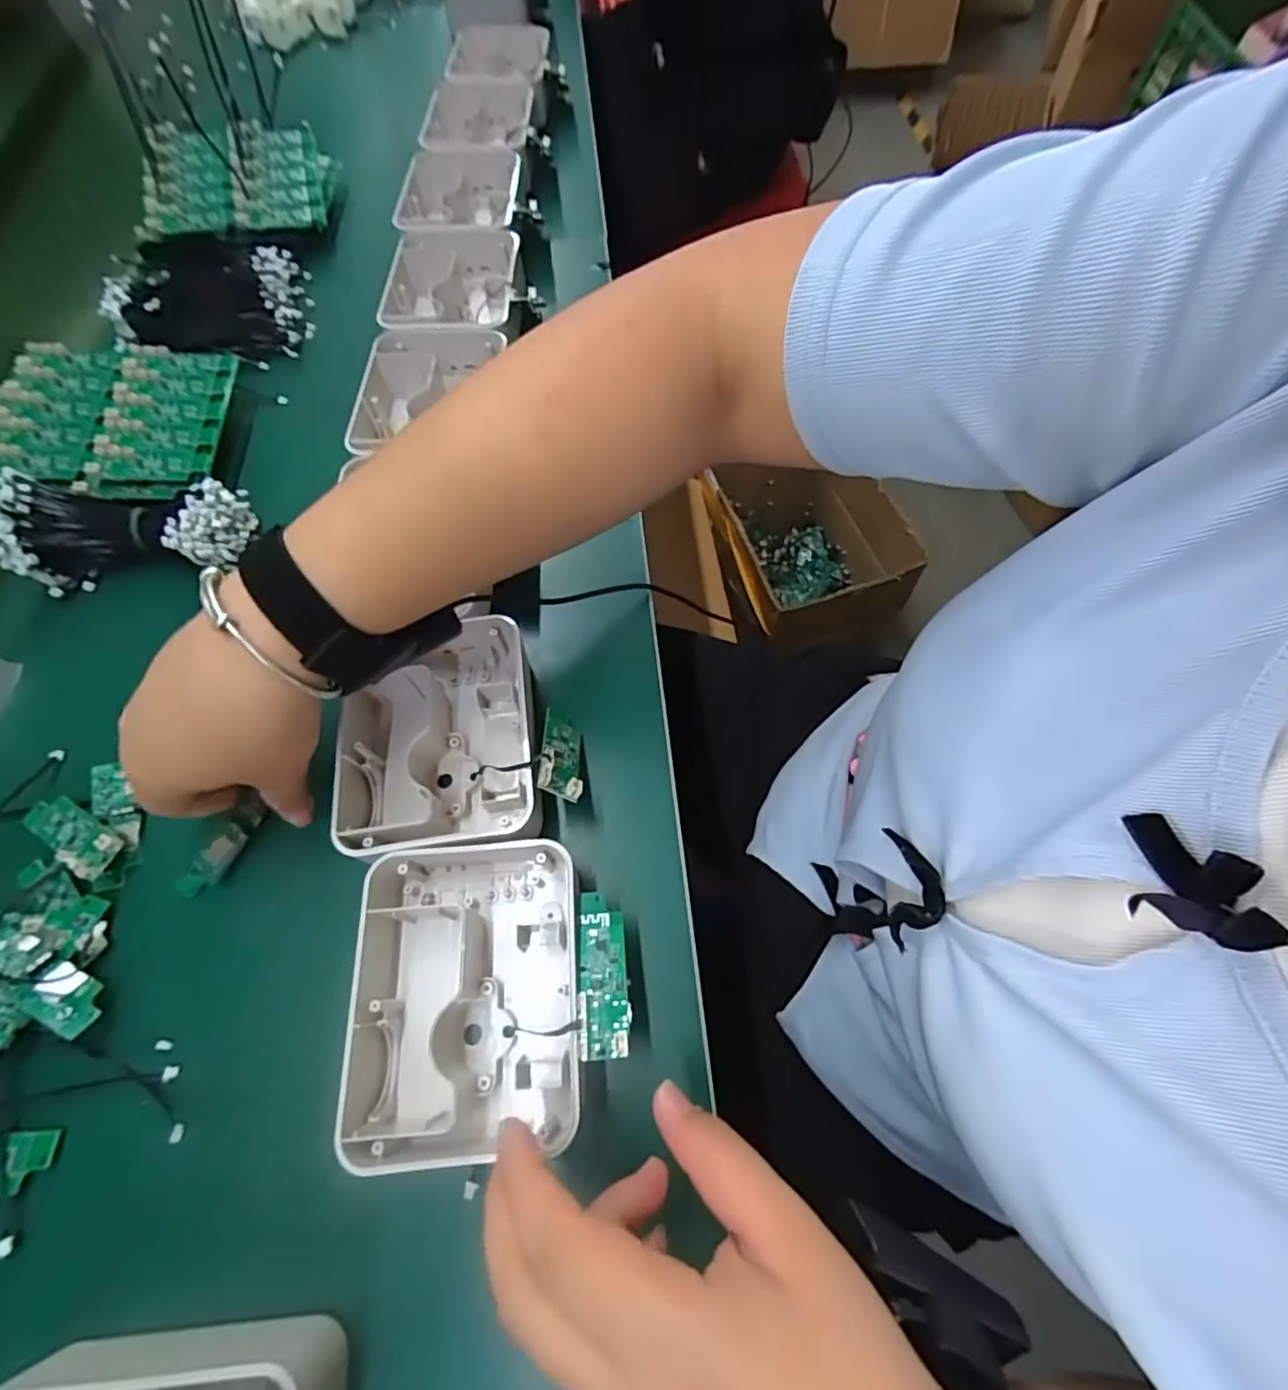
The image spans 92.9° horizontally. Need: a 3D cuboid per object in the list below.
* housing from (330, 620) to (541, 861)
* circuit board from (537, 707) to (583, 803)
[{"bbox_3d":[-0.114,0.024,0.345,0.105,0.048,0.132,-10,65,-1],"label":"housing"},{"bbox_3d":[-0.044,0.030,0.336,0.025,0.008,0.067,29,25,-17],"label":"circuit board"}]

